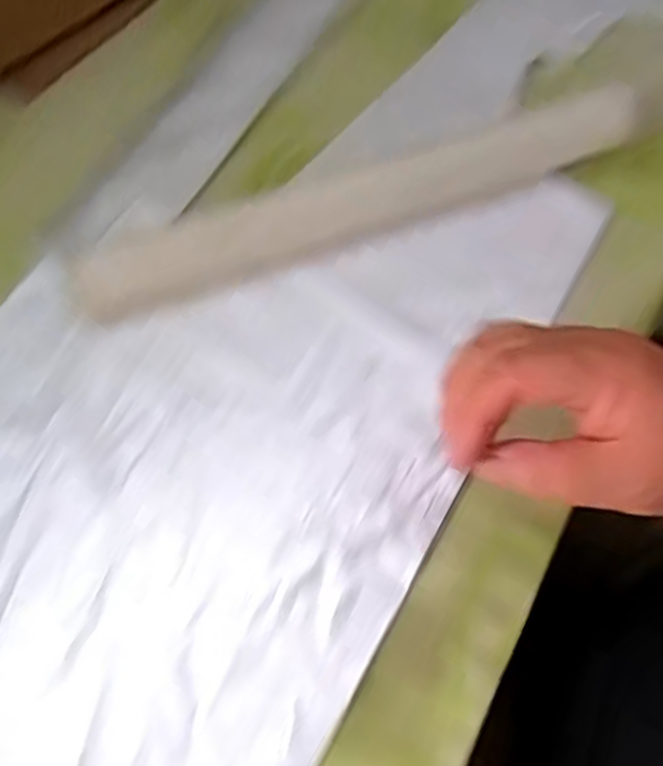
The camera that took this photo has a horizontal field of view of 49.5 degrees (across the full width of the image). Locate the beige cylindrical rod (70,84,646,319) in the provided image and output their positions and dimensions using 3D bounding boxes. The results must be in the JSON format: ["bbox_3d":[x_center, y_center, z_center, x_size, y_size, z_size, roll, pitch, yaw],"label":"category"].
[{"bbox_3d":[0.021,-0.114,0.449,0.368,0.043,0.036,-18,63,-6],"label":"beige cylindrical rod"}]

